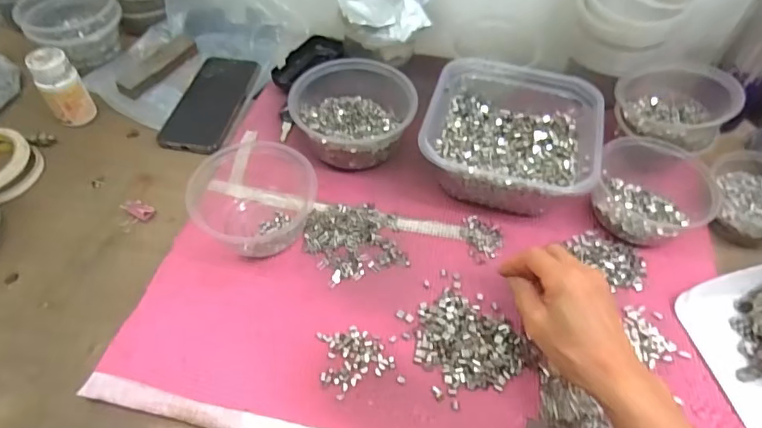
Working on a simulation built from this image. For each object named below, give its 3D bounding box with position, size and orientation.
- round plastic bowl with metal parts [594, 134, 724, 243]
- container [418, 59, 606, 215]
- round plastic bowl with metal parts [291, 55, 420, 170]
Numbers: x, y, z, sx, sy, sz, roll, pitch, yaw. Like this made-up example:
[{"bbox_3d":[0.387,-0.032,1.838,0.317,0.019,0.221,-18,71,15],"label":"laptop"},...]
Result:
[{"bbox_3d":[0.283,-0.026,0.510,0.109,0.047,0.133,22,55,14],"label":"round plastic bowl with metal parts"},{"bbox_3d":[0.136,-0.083,0.533,0.169,0.077,0.171,13,54,8],"label":"container"},{"bbox_3d":[-0.031,-0.115,0.554,0.127,0.064,0.120,1,52,-2],"label":"round plastic bowl with metal parts"}]

